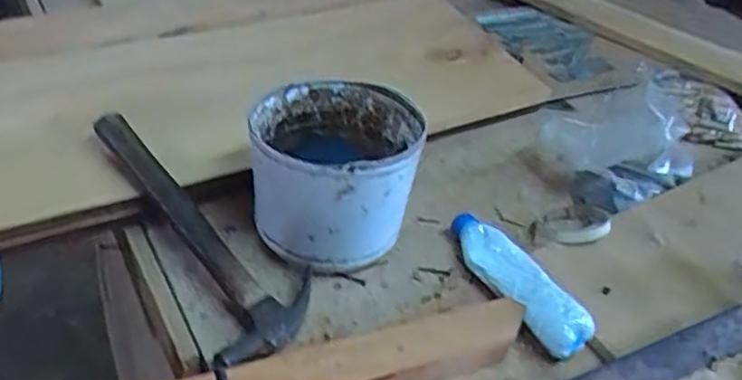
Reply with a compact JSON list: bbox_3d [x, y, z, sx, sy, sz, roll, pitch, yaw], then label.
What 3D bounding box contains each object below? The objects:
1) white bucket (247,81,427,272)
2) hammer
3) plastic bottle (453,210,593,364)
[{"bbox_3d":[-0.038,-0.011,0.674,0.160,0.157,0.159,4,43,-4],"label":"white bucket"},{"bbox_3d":[-0.187,0.035,0.649,0.111,0.023,0.324,-28,63,-37],"label":"hammer"},{"bbox_3d":[0.150,0.090,0.664,0.059,0.049,0.197,-14,47,-22],"label":"plastic bottle"}]

